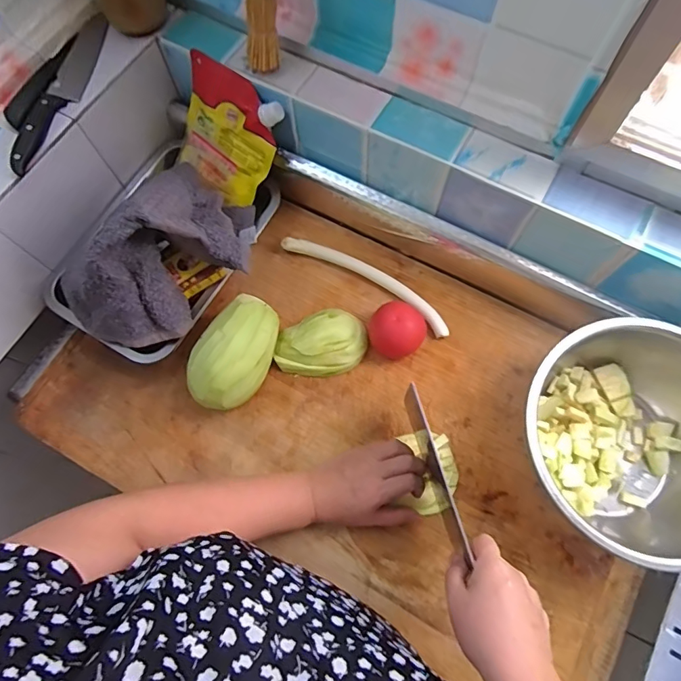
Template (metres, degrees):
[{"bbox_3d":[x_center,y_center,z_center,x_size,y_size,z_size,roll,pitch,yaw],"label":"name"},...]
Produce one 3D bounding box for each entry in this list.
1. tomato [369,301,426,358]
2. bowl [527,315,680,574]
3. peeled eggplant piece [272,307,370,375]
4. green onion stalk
[{"bbox_3d":[0.070,-0.011,0.567,0.064,0.049,0.062,0,71,1],"label":"tomato"},{"bbox_3d":[0.305,0.108,0.493,0.225,0.112,0.233,0,71,1],"label":"bowl"},{"bbox_3d":[-0.025,0.004,0.573,0.114,0.039,0.077,-20,72,-6],"label":"peeled eggplant piece"},{"bbox_3d":[0.035,-0.081,0.602,0.246,0.027,0.040,31,75,11],"label":"green onion stalk"}]

